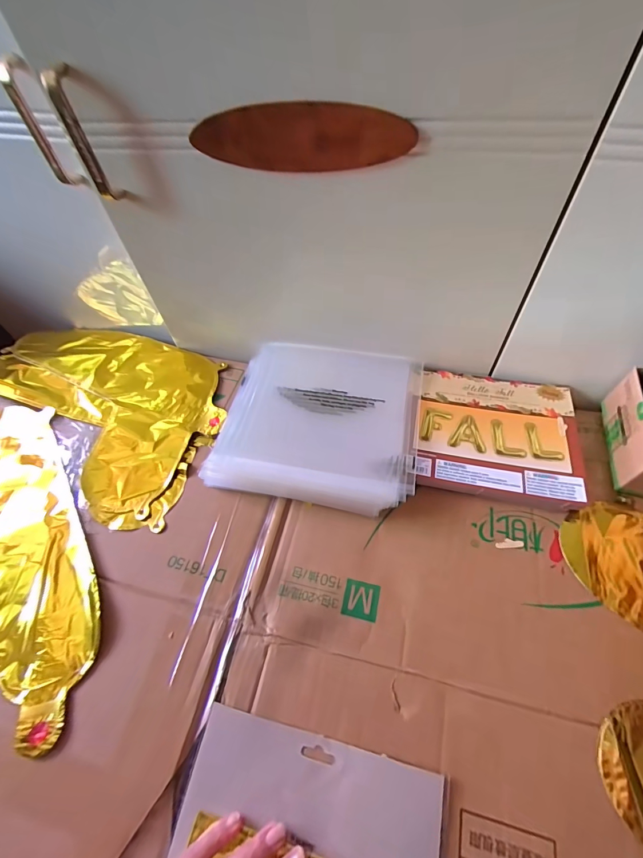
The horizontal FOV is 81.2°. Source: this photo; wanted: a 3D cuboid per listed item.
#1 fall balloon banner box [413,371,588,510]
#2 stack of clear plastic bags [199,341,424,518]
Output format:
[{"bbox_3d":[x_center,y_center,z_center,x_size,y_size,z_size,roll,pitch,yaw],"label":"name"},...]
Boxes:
[{"bbox_3d":[0.203,0.006,0.444,0.175,0.026,0.165,9,57,10],"label":"fall balloon banner box"},{"bbox_3d":[-0.001,-0.013,0.467,0.233,0.036,0.221,7,57,9],"label":"stack of clear plastic bags"}]

